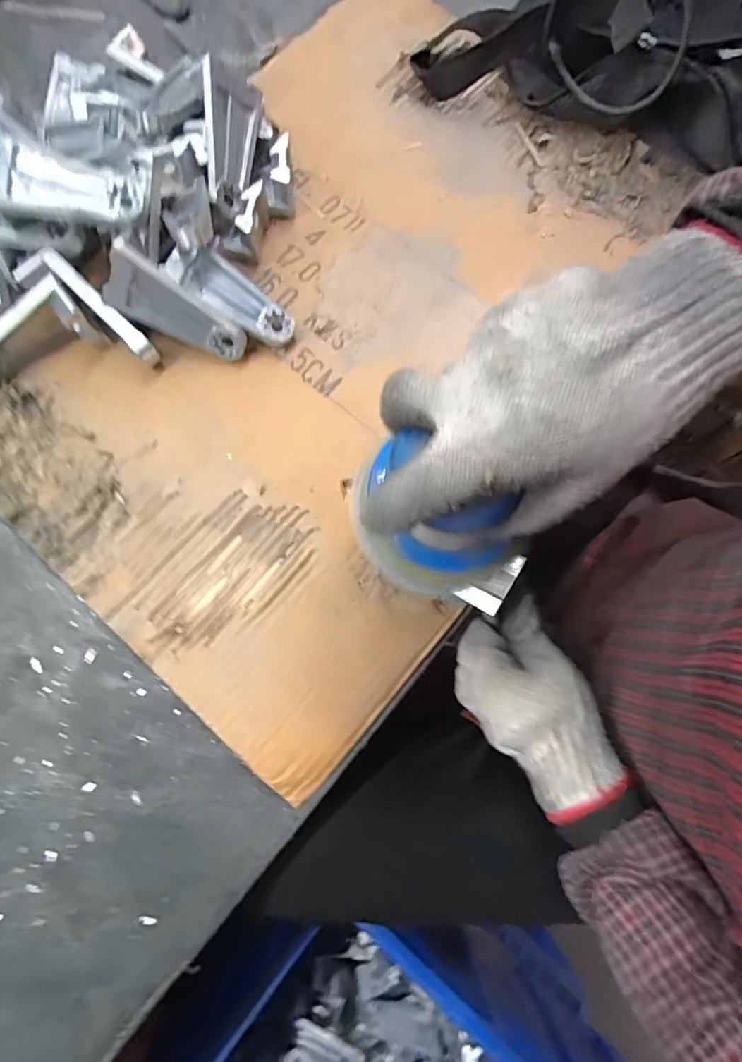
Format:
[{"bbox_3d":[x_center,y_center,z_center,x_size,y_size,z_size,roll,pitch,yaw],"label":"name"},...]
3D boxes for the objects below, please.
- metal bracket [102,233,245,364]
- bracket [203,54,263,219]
[{"bbox_3d":[-0.131,-0.149,0.333,0.092,0.039,0.026,27,77,-23],"label":"metal bracket"},{"bbox_3d":[-0.102,-0.278,0.351,0.016,0.038,0.089,16,104,41],"label":"bracket"}]

